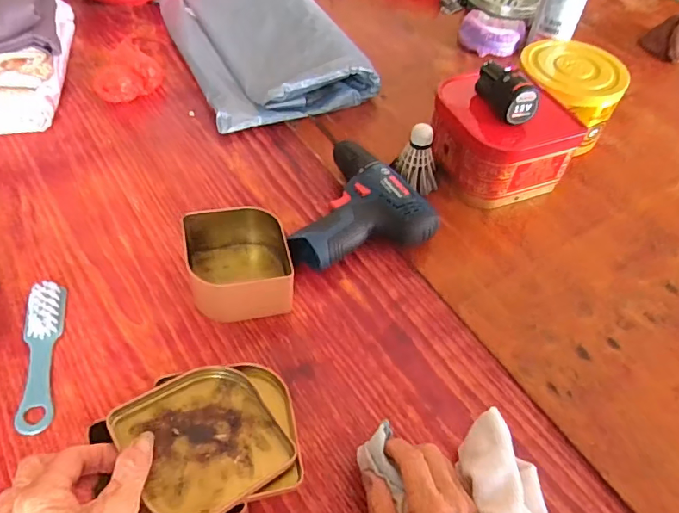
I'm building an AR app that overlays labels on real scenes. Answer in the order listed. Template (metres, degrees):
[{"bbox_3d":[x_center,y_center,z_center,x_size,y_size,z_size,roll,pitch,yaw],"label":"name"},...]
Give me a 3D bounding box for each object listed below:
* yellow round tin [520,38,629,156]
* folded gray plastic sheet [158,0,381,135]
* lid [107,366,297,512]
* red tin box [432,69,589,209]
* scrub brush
[{"bbox_3d":[0.302,-0.217,0.689,0.113,0.097,0.130,-7,54,-11],"label":"yellow round tin"},{"bbox_3d":[-0.136,-0.365,0.810,0.232,0.055,0.425,-17,57,-18],"label":"folded gray plastic sheet"},{"bbox_3d":[-0.096,0.128,0.362,0.094,0.013,0.100,-30,61,-25],"label":"lid"},{"bbox_3d":[0.189,-0.146,0.627,0.127,0.097,0.145,-17,56,-17],"label":"red tin box"},{"bbox_3d":[-0.272,0.086,0.465,0.031,0.013,0.148,-8,54,-11],"label":"scrub brush"}]

